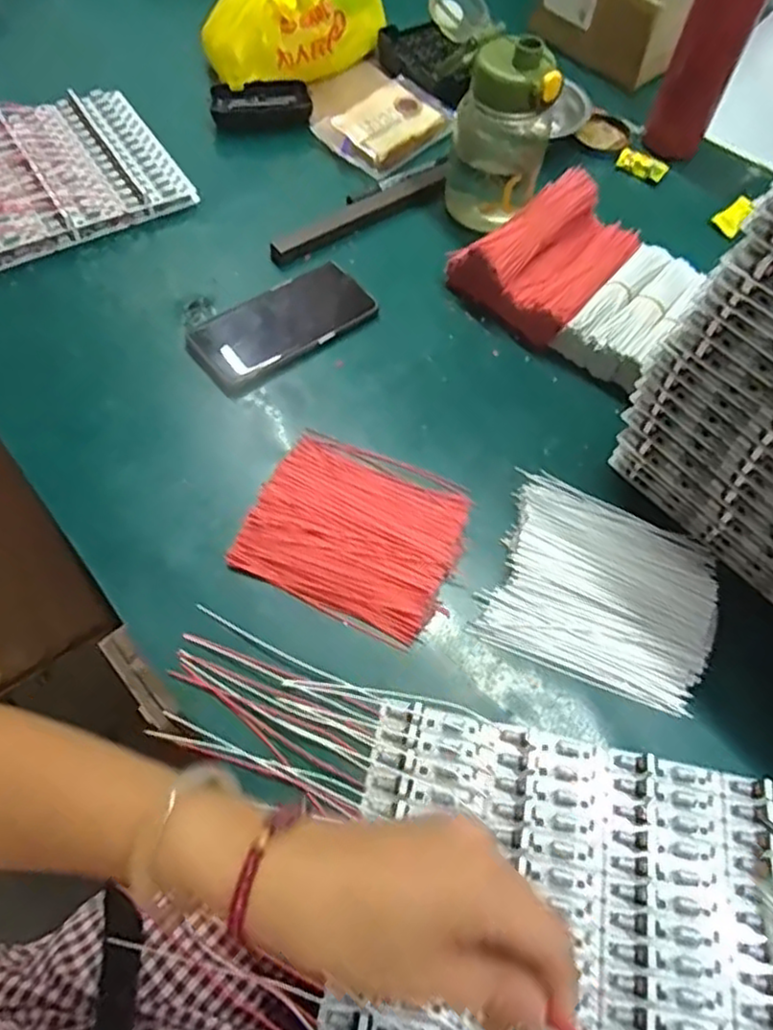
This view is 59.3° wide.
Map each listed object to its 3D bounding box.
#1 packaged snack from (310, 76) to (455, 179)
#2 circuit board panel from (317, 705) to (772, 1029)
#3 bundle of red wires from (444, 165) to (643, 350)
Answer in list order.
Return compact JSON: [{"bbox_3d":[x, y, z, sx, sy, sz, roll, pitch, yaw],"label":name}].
[{"bbox_3d":[0.003,-0.422,0.730,0.102,0.021,0.137,42,68,16],"label":"packaged snack"},{"bbox_3d":[0.125,0.234,0.391,0.291,0.014,0.193,12,62,2],"label":"circuit board panel"},{"bbox_3d":[0.147,-0.243,0.632,0.126,0.065,0.152,37,67,14],"label":"bundle of red wires"}]

